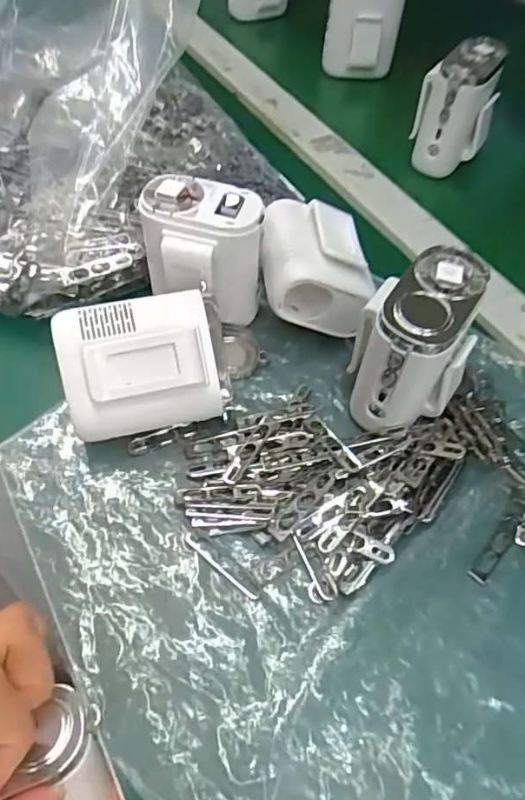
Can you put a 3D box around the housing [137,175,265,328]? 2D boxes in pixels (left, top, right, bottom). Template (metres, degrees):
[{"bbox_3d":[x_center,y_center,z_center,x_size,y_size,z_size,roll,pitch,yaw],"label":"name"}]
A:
[{"bbox_3d":[-0.036,-0.082,0.310,0.067,0.079,0.052,23,58,13],"label":"housing"}]

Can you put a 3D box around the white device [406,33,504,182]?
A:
[{"bbox_3d":[0.154,-0.231,0.431,0.056,0.079,0.057,19,57,11],"label":"white device"}]

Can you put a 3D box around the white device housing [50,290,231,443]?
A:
[{"bbox_3d":[-0.061,-0.017,0.283,0.081,0.057,0.058,-12,57,-10],"label":"white device housing"}]

